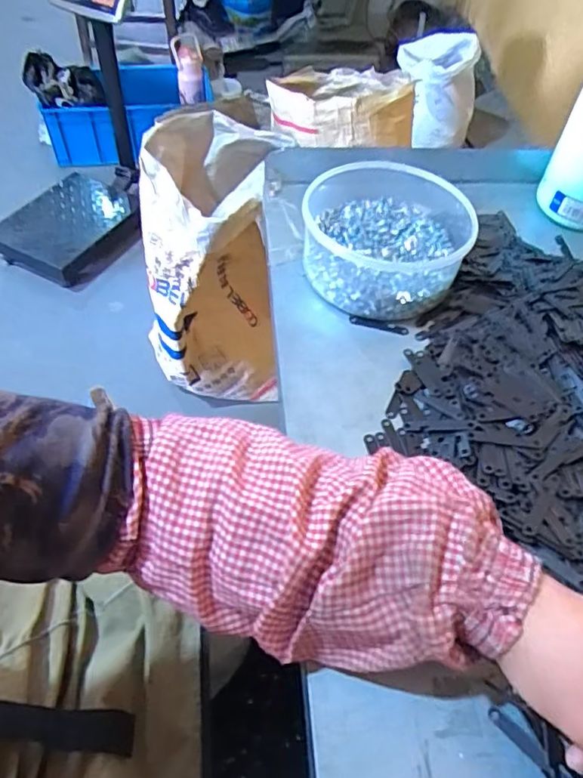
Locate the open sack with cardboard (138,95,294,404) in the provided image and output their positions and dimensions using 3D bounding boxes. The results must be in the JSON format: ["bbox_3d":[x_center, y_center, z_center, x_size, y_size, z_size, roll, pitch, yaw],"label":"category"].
[{"bbox_3d":[-0.183,-0.291,1.270,0.301,0.472,0.352,-6,54,-8],"label":"open sack with cardboard"}]

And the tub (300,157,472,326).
[{"bbox_3d":[0.085,-0.136,0.517,0.144,0.067,0.146,1,53,-2],"label":"tub"}]

